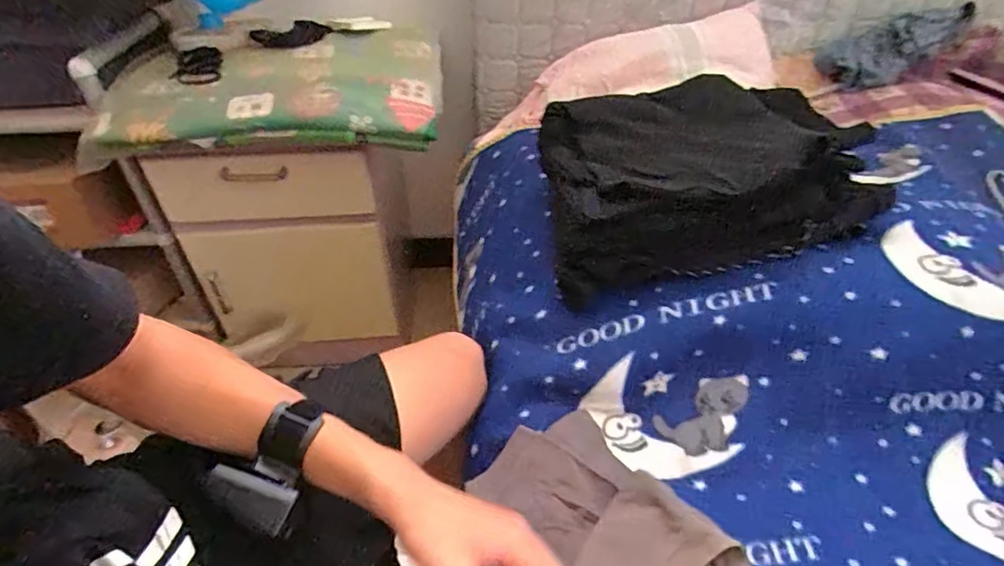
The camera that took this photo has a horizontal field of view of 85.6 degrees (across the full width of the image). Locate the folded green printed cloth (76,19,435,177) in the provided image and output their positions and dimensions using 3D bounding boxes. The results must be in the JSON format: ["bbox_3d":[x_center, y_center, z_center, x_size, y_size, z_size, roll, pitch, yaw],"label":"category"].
[{"bbox_3d":[-0.391,-0.359,0.942,0.561,0.060,0.347,-2,54,0],"label":"folded green printed cloth"}]

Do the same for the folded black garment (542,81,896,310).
[{"bbox_3d":[0.244,-0.129,0.686,0.368,0.149,0.268,-4,41,-6],"label":"folded black garment"}]

